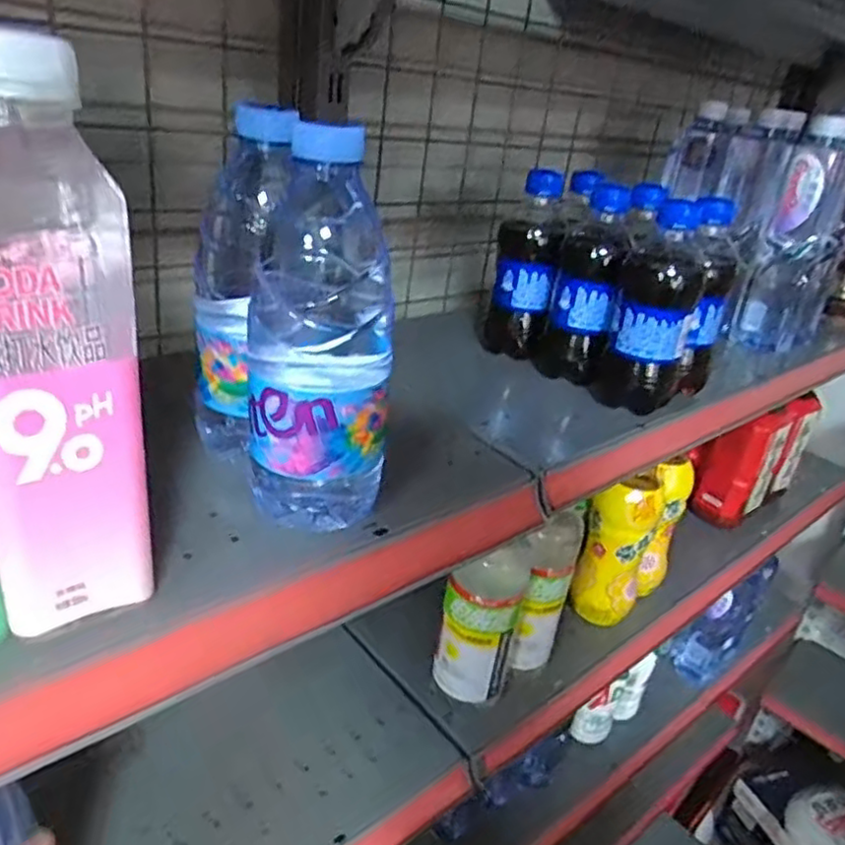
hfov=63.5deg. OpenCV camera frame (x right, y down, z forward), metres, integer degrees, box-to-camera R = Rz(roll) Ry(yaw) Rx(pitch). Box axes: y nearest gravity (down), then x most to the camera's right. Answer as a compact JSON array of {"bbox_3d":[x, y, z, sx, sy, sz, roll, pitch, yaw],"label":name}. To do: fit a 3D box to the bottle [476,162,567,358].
[{"bbox_3d":[0.087,-0.138,0.601,0.060,0.157,0.054,8,26,3],"label":"bottle"}]

